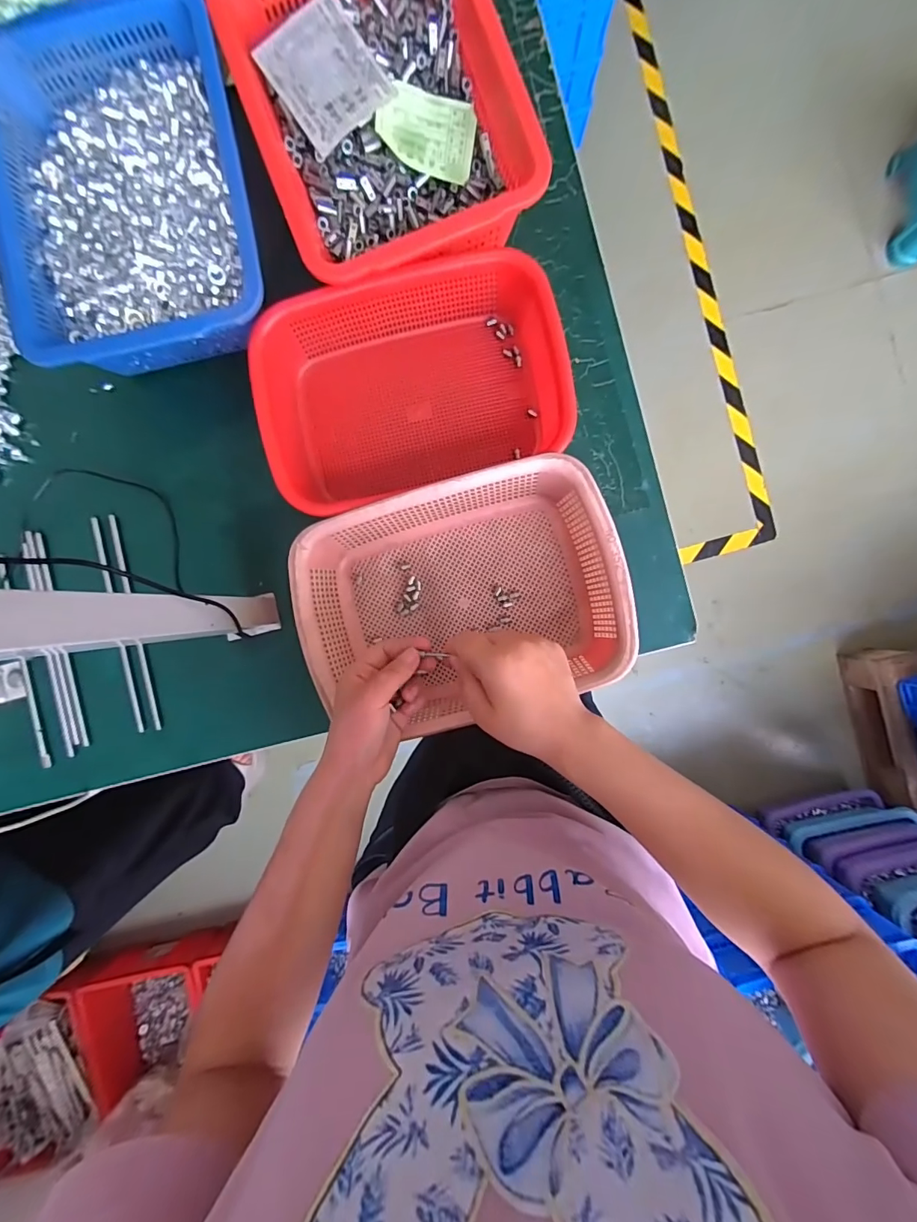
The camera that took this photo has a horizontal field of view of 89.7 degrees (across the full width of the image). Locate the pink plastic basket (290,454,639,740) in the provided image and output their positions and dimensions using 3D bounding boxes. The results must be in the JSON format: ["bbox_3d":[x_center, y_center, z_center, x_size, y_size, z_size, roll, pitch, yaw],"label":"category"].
[{"bbox_3d":[0.002,-0.014,0.456,0.290,0.084,0.201,-15,90,3],"label":"pink plastic basket"}]

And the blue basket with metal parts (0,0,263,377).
[{"bbox_3d":[-0.311,-0.394,0.454,0.229,0.096,0.325,-12,90,3],"label":"blue basket with metal parts"}]

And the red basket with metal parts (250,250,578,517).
[{"bbox_3d":[-0.045,-0.219,0.459,0.281,0.077,0.178,-11,90,3],"label":"red basket with metal parts"}]

